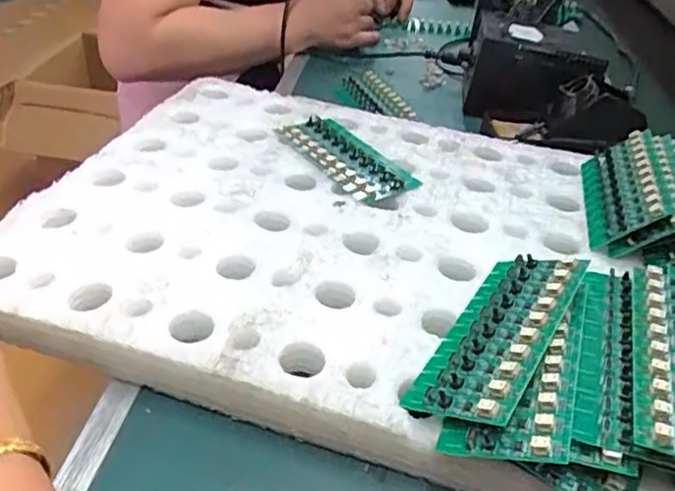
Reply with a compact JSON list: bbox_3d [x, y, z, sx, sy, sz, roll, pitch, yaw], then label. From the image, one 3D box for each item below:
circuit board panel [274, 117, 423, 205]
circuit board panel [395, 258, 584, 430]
[{"bbox_3d":[0.006,-0.080,0.540,0.065,0.011,0.135,-19,43,-30],"label":"circuit board panel"},{"bbox_3d":[0.093,0.048,0.353,0.063,0.006,0.134,-2,32,44],"label":"circuit board panel"}]

